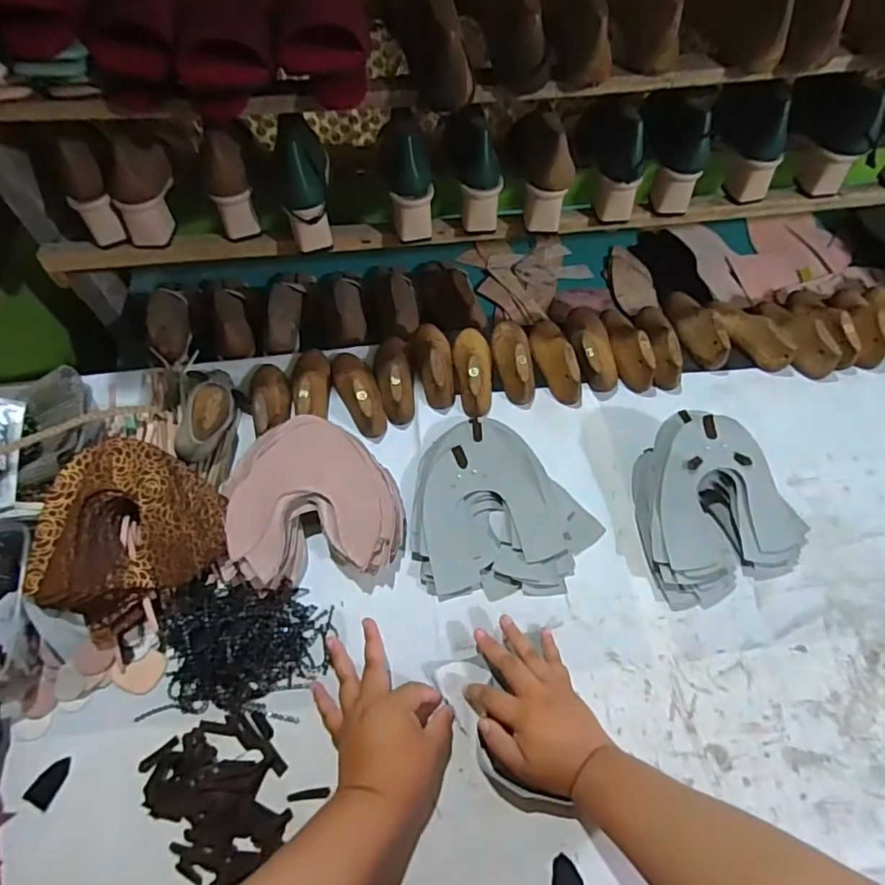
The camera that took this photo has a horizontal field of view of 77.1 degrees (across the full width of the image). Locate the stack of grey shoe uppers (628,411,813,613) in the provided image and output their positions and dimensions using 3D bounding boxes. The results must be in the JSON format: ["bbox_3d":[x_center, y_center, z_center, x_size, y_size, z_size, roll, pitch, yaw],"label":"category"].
[{"bbox_3d":[0.309,0.064,0.631,0.188,0.079,0.192,-17,62,-9],"label":"stack of grey shoe uppers"}]

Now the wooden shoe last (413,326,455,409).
[{"bbox_3d":[-0.012,-0.119,0.757,0.056,0.045,0.142,-4,61,-2],"label":"wooden shoe last"}]

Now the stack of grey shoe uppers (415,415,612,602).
[{"bbox_3d":[0.071,0.072,0.656,0.205,0.027,0.208,0,61,0],"label":"stack of grey shoe uppers"}]

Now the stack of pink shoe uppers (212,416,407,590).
[{"bbox_3d":[-0.147,0.063,0.641,0.193,0.056,0.188,-7,61,-4],"label":"stack of pink shoe uppers"}]

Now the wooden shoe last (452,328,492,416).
[{"bbox_3d":[0.042,-0.103,0.747,0.054,0.046,0.146,0,61,0],"label":"wooden shoe last"}]

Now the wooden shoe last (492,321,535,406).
[{"bbox_3d":[0.097,-0.120,0.752,0.052,0.045,0.136,-5,61,-3],"label":"wooden shoe last"}]

